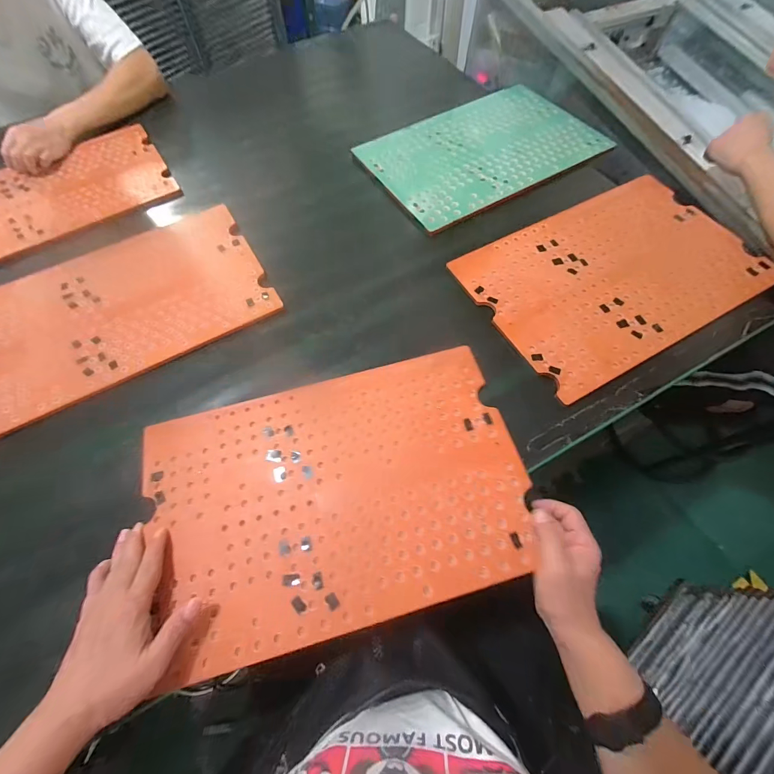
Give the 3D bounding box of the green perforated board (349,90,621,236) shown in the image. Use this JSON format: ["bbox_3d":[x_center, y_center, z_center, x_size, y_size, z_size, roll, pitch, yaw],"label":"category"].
[{"bbox_3d":[0.182,-0.465,0.690,0.425,0.008,0.292,-29,66,-12],"label":"green perforated board"}]

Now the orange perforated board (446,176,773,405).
[{"bbox_3d":[0.346,-0.179,0.545,0.422,0.009,0.277,-27,66,-11],"label":"orange perforated board"}]

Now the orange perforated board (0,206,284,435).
[{"bbox_3d":[-0.416,-0.127,0.546,0.434,0.009,0.283,-29,66,-12],"label":"orange perforated board"}]

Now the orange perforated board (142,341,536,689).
[{"bbox_3d":[-0.052,0.117,0.404,0.407,0.010,0.277,-15,64,-5],"label":"orange perforated board"}]

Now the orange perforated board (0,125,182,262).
[{"bbox_3d":[-0.670,-0.369,0.696,0.455,0.020,0.311,-31,67,-13],"label":"orange perforated board"}]

